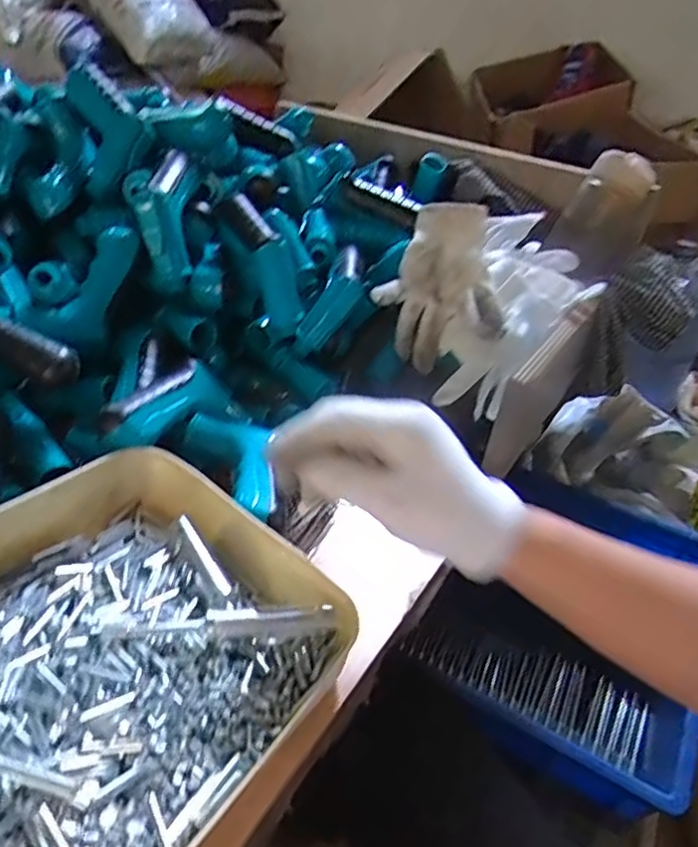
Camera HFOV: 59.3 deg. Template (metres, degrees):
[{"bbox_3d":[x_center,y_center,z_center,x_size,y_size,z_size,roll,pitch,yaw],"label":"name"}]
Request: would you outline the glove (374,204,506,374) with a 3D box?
[{"bbox_3d":[0.083,-0.133,0.586,0.115,0.158,0.049,-6,4,3],"label":"glove"}]

